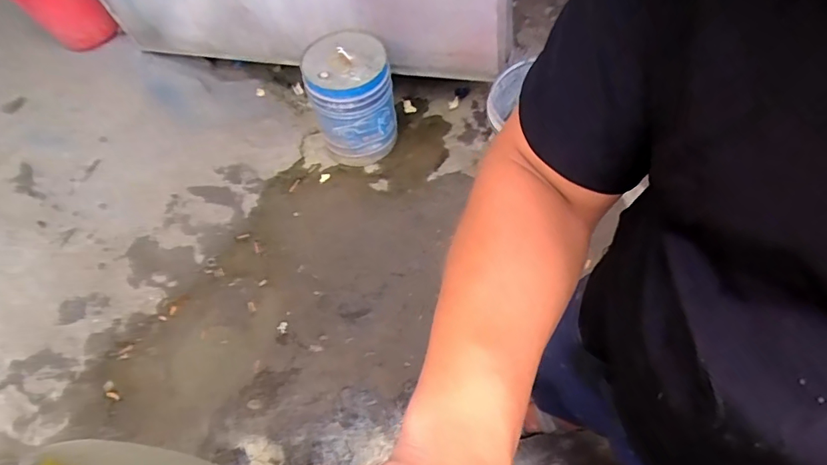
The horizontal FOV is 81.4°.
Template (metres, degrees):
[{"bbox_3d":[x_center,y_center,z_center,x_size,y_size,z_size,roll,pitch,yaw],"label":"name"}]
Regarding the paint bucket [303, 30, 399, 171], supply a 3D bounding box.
[{"bbox_3d":[-0.207,-0.443,1.583,0.253,0.392,0.261,-4,59,7],"label":"paint bucket"}]

